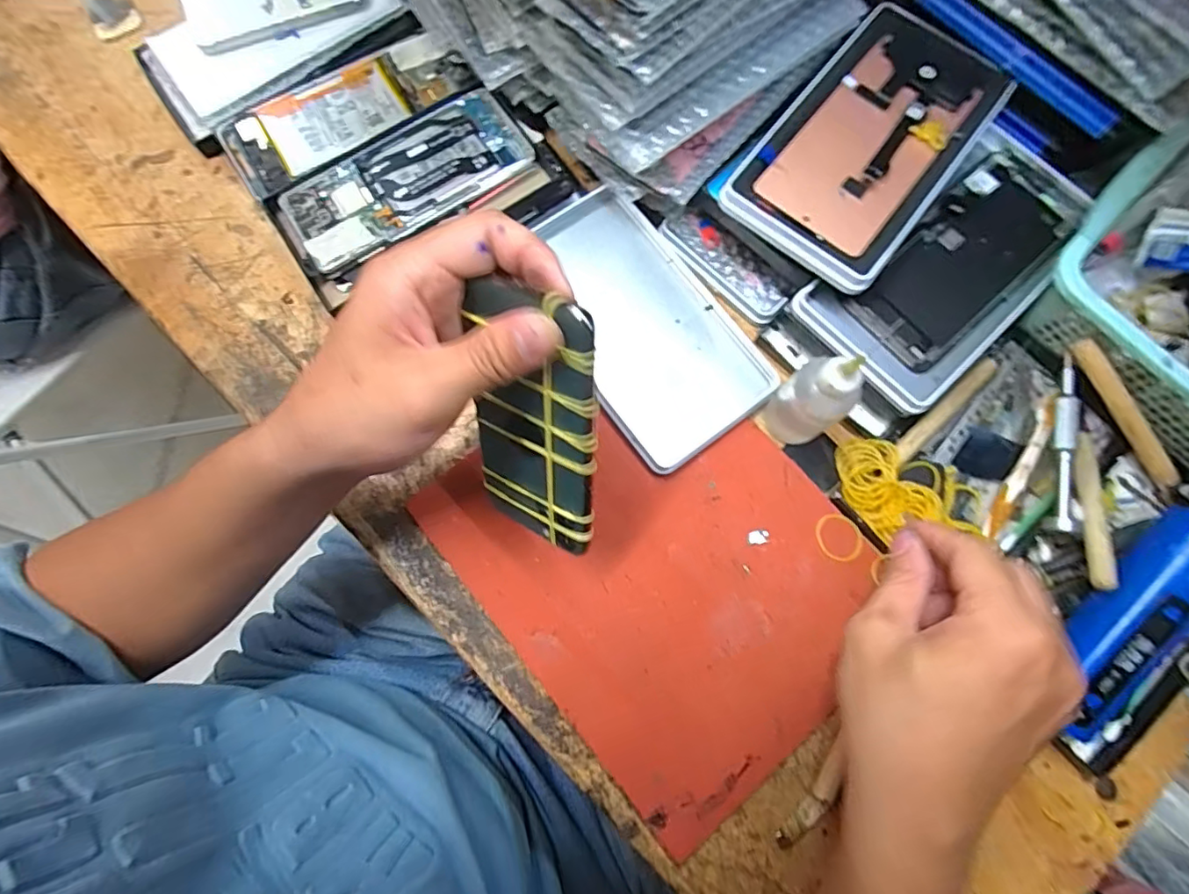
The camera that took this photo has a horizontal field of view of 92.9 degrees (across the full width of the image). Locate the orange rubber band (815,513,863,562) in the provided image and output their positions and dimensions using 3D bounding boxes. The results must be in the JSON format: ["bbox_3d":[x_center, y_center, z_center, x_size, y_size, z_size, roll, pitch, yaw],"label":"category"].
[{"bbox_3d":[0.150,0.056,0.346,0.026,0.004,0.030,-20,77,-4],"label":"orange rubber band"}]

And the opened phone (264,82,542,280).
[{"bbox_3d":[-0.130,-0.179,0.384,0.171,0.011,0.079,-31,78,-6],"label":"opened phone"}]

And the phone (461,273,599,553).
[{"bbox_3d":[-0.029,-0.007,0.263,0.068,0.135,0.008,25,45,23],"label":"phone"}]

